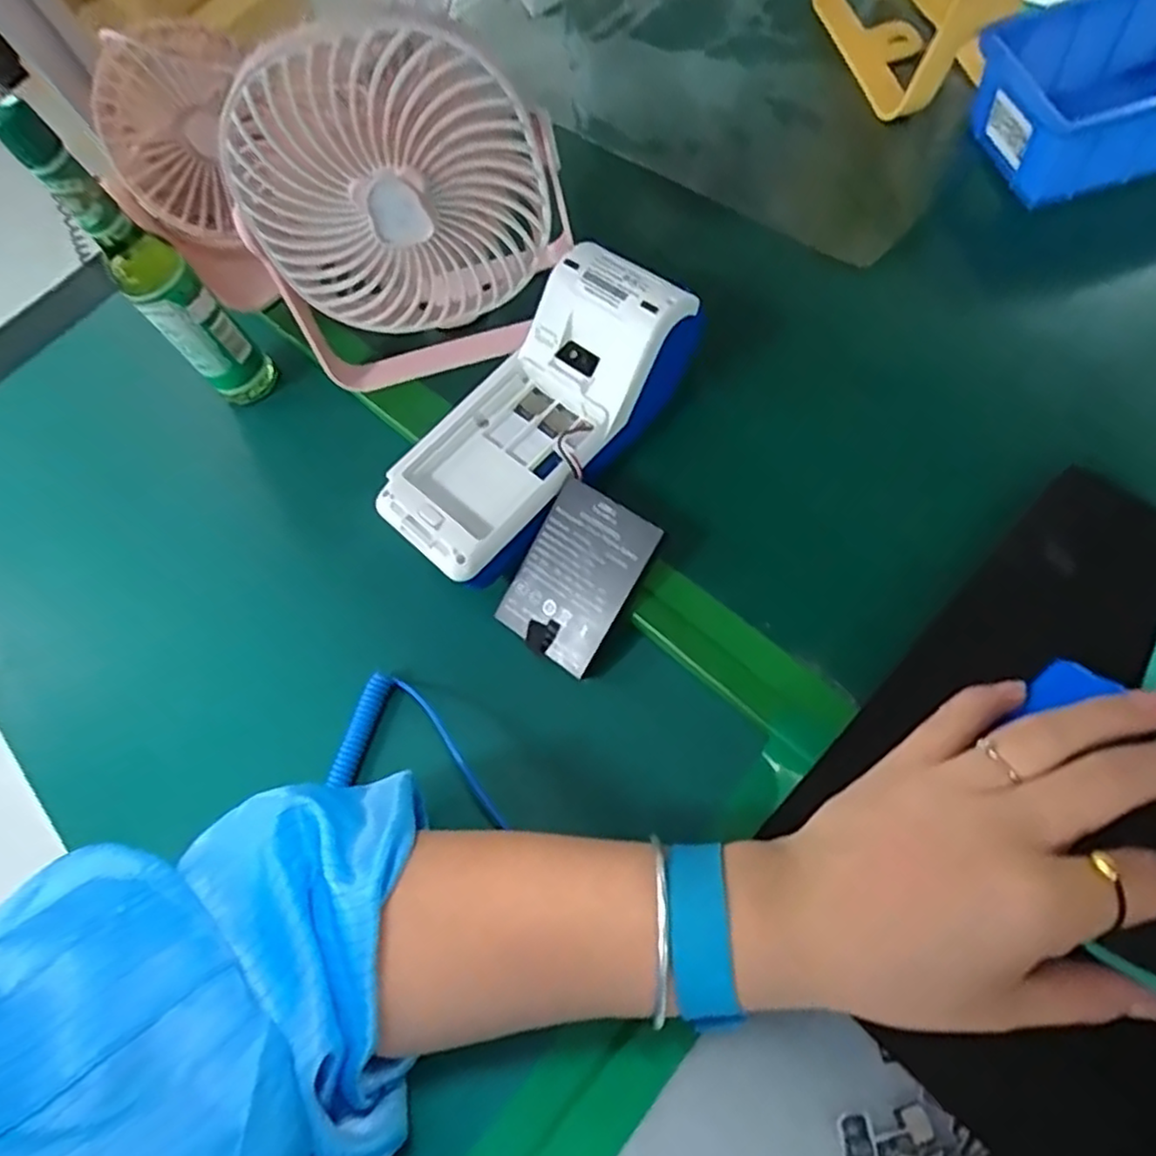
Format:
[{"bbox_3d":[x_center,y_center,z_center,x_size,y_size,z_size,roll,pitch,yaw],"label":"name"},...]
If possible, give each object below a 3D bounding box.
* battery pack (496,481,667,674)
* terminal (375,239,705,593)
[{"bbox_3d":[-0.001,-0.001,0.351,0.058,0.008,0.084,35,100,25],"label":"battery pack"},{"bbox_3d":[-0.020,-0.084,0.374,0.086,0.048,0.182,43,93,15],"label":"terminal"}]

